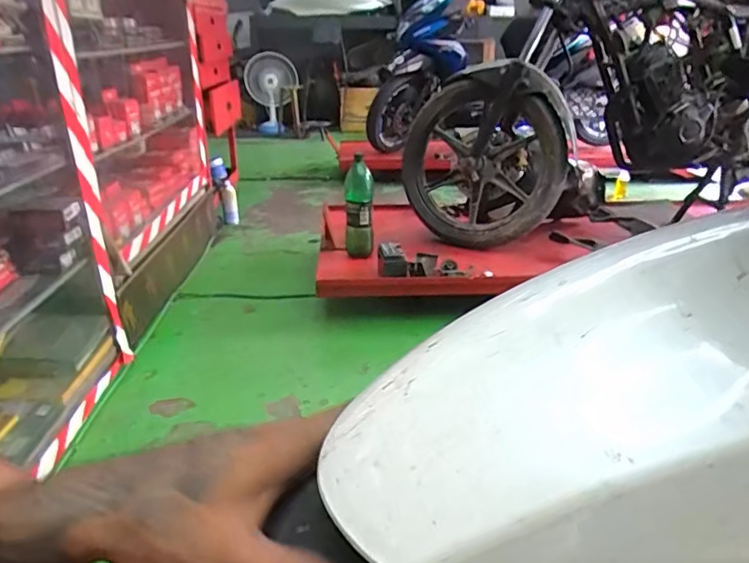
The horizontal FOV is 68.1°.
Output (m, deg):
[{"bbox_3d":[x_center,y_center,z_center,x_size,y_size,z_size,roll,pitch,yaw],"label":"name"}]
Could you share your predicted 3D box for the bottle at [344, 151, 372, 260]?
[{"bbox_3d":[-0.048,-0.222,1.723,0.090,0.291,0.094,-1,24,-1],"label":"bottle"}]

